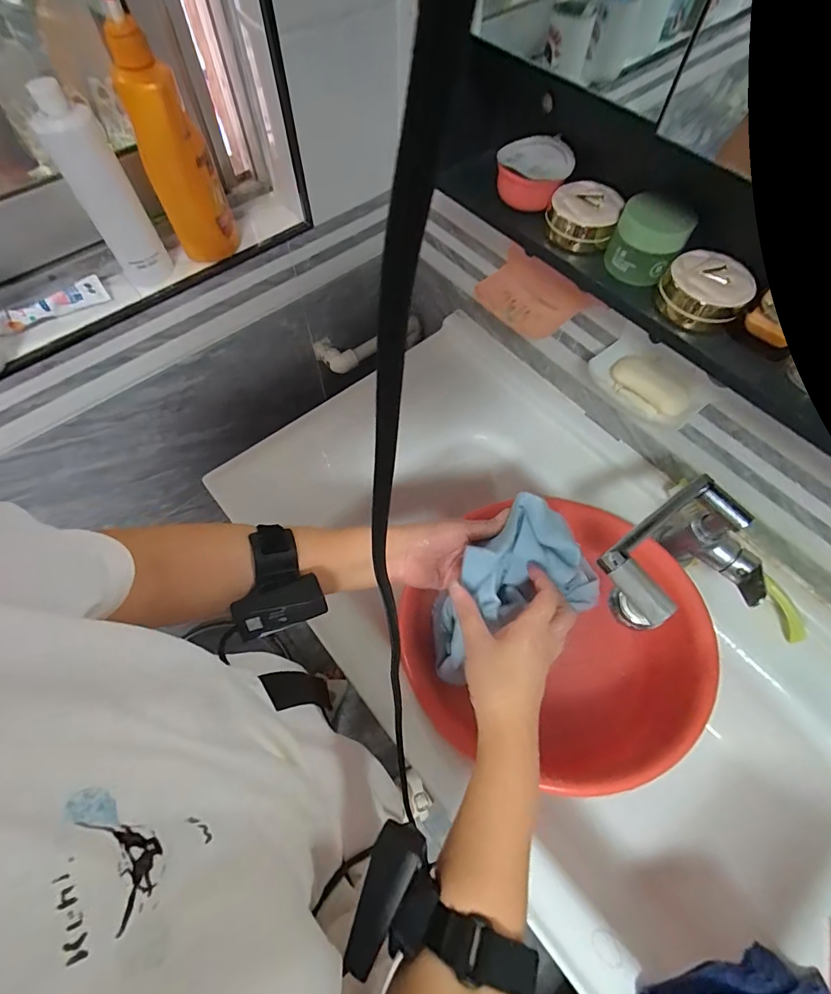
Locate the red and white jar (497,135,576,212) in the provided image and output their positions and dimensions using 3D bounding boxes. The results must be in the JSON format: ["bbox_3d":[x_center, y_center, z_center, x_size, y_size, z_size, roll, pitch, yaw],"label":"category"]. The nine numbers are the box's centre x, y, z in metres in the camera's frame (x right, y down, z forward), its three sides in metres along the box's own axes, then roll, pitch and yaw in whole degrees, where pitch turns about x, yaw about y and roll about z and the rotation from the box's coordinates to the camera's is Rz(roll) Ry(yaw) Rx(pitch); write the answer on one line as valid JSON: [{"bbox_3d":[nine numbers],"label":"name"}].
[{"bbox_3d":[0.124,-0.344,0.482,0.074,0.038,0.067,17,64,8],"label":"red and white jar"}]

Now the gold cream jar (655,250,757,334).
[{"bbox_3d":[0.262,-0.186,0.412,0.072,0.036,0.063,34,68,15],"label":"gold cream jar"}]

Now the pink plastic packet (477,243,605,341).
[{"bbox_3d":[0.163,-0.270,0.621,0.150,0.018,0.083,43,113,15],"label":"pink plastic packet"}]

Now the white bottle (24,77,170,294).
[{"bbox_3d":[-0.362,-0.352,0.539,0.060,0.194,0.065,-38,70,-18],"label":"white bottle"}]

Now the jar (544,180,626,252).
[{"bbox_3d":[0.171,-0.288,0.466,0.067,0.037,0.062,0,63,-1],"label":"jar"}]

